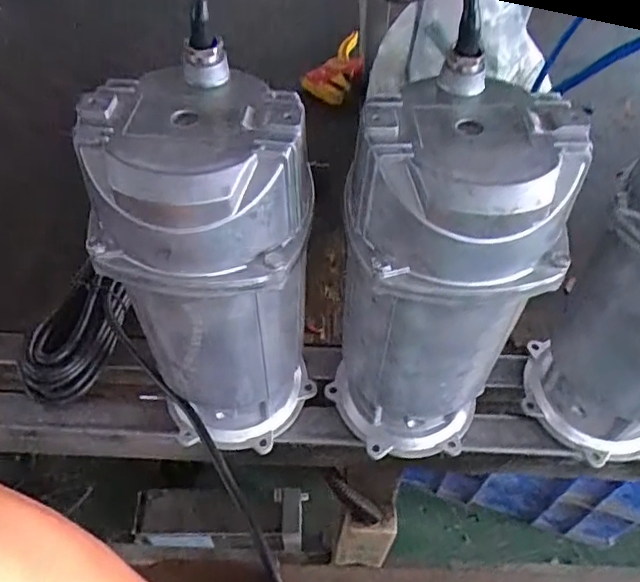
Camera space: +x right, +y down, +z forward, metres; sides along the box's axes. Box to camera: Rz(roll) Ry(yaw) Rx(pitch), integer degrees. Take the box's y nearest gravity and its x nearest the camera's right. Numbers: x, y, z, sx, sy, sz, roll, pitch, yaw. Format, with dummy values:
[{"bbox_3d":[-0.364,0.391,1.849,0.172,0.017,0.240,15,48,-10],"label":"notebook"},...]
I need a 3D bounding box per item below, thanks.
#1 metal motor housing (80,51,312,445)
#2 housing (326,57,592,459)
[{"bbox_3d":[-0.072,0.005,0.418,0.127,0.293,0.112,-8,52,-8],"label":"metal motor housing"},{"bbox_3d":[0.077,0.008,0.418,0.121,0.291,0.111,-3,51,-4],"label":"housing"}]

